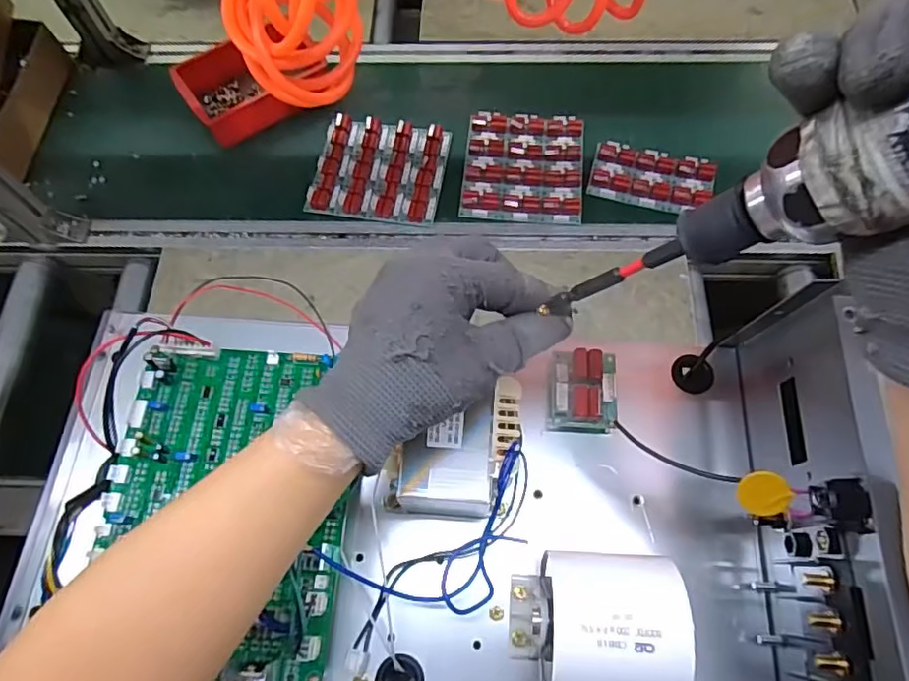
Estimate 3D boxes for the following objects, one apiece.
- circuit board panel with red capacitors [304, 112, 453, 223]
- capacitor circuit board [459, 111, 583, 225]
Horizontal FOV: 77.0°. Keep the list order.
[{"bbox_3d":[-0.106,-0.244,0.813,0.178,0.022,0.161,8,68,5],"label":"circuit board panel with red capacitors"},{"bbox_3d":[0.098,-0.247,0.810,0.163,0.016,0.181,5,68,4],"label":"capacitor circuit board"}]

